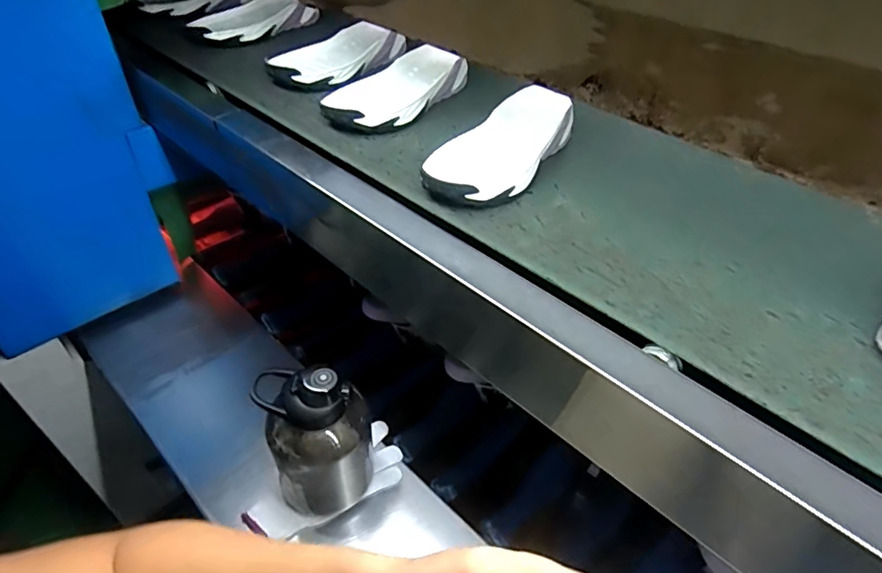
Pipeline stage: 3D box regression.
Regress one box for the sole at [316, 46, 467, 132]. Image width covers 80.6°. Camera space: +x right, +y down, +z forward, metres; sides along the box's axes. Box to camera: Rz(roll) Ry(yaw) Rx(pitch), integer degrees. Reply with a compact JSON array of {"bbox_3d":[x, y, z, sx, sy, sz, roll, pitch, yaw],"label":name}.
[{"bbox_3d":[-0.041,-0.217,0.572,0.072,0.034,0.195,27,52,25],"label":"sole"}]

